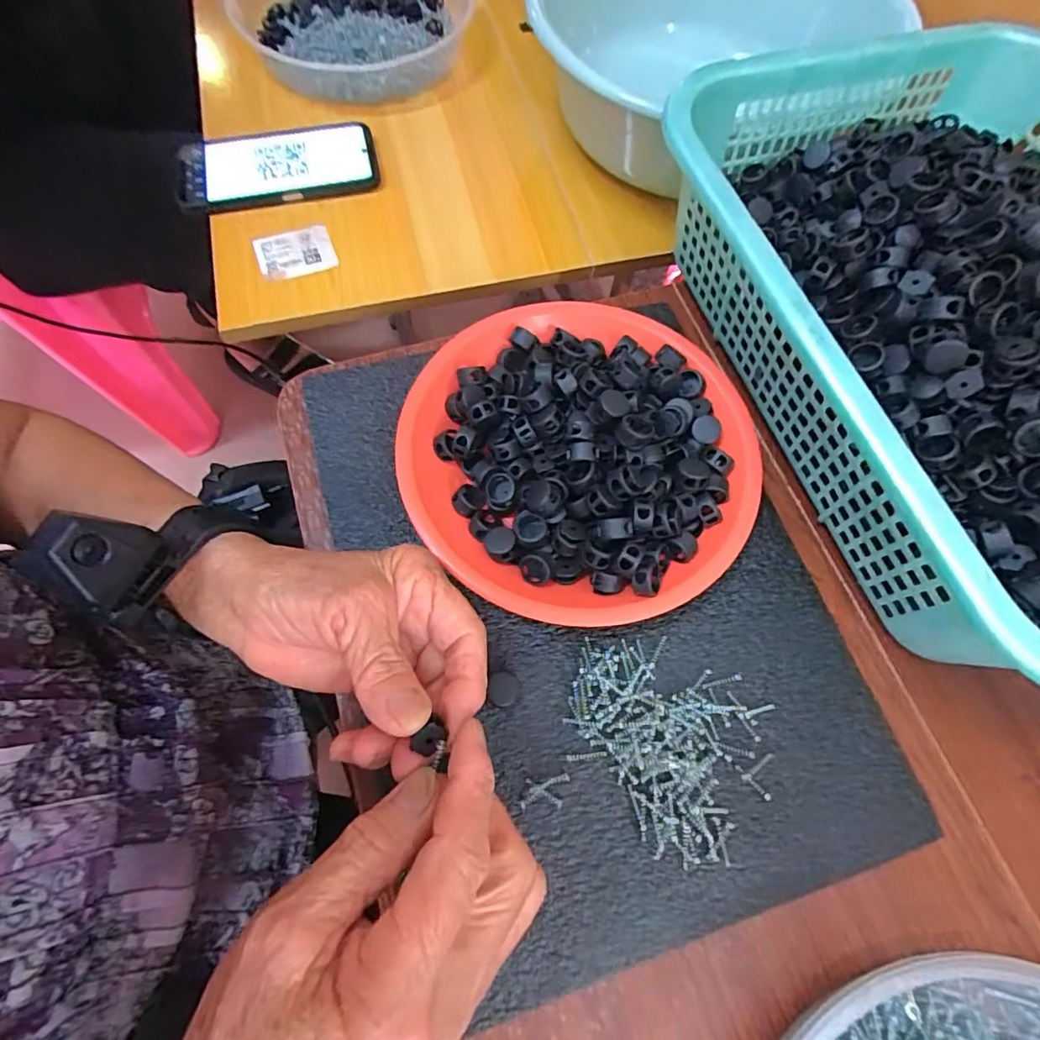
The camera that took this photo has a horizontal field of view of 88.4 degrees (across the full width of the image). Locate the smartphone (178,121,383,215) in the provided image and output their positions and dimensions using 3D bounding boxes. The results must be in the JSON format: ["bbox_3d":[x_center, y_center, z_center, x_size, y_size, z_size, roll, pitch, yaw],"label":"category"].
[{"bbox_3d":[-0.205,-0.301,0.459,0.162,0.016,0.074,-13,75,-7],"label":"smartphone"}]

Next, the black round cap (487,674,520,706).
[{"bbox_3d":[-0.008,0.085,0.266,0.015,0.010,0.015,0,68,-1],"label":"black round cap"}]

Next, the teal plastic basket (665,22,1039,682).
[{"bbox_3d":[0.271,-0.117,0.300,0.288,0.091,0.381,-18,69,-8],"label":"teal plastic basket"}]

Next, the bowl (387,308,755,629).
[{"bbox_3d":[0.036,-0.043,0.296,0.186,0.041,0.199,0,68,-1],"label":"bowl"}]

